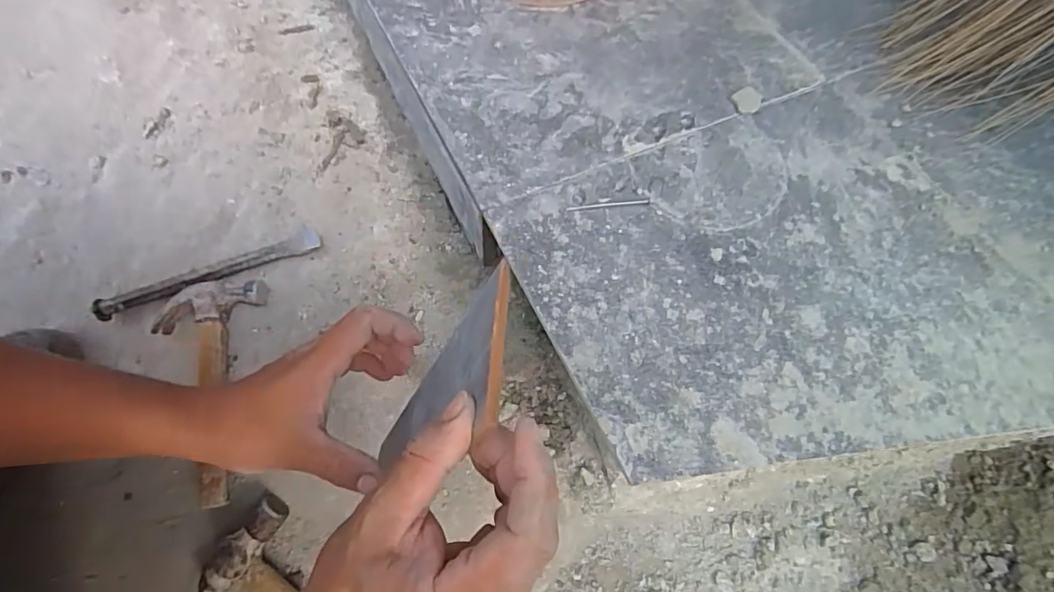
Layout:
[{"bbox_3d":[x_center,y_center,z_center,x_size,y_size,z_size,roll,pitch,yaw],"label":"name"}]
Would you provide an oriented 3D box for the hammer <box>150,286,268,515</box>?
[{"bbox_3d":[-0.321,0.094,0.518,0.108,0.035,0.221,-4,81,-4],"label":"hammer"}]

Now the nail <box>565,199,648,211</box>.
[{"bbox_3d":[0.074,-0.082,0.461,0.076,0.004,0.006,-7,63,-5],"label":"nail"}]

